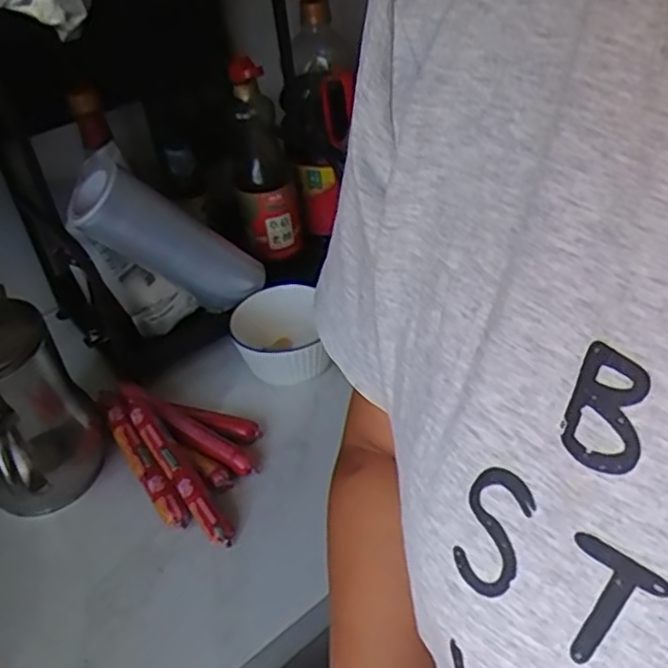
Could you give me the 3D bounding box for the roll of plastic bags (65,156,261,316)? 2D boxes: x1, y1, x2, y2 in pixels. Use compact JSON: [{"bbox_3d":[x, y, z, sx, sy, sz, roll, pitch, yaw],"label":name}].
[{"bbox_3d":[-0.167,-0.093,0.708,0.074,0.207,0.077,-49,45,7],"label":"roll of plastic bags"}]

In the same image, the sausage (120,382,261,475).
[{"bbox_3d":[-0.139,0.085,0.635,0.158,0.021,0.027,30,49,13],"label":"sausage"}]

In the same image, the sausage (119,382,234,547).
[{"bbox_3d":[-0.145,0.107,0.603,0.021,0.019,0.194,-28,58,-25],"label":"sausage"}]

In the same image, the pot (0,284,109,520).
[{"bbox_3d":[-0.265,0.070,0.584,0.102,0.187,0.109,-3,39,3],"label":"pot"}]

